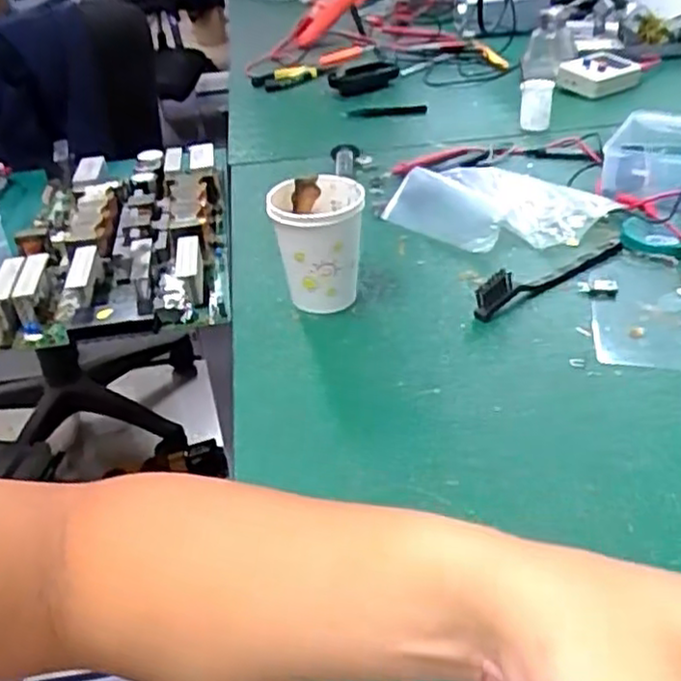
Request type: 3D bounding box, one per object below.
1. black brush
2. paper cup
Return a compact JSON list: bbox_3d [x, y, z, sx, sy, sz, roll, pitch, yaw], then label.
[{"bbox_3d":[0.172,-0.057,0.581,0.166,0.030,0.015,-24,39,-26],"label":"black brush"},{"bbox_3d":[-0.016,-0.074,0.568,0.067,0.093,0.067,-3,35,2],"label":"paper cup"}]

